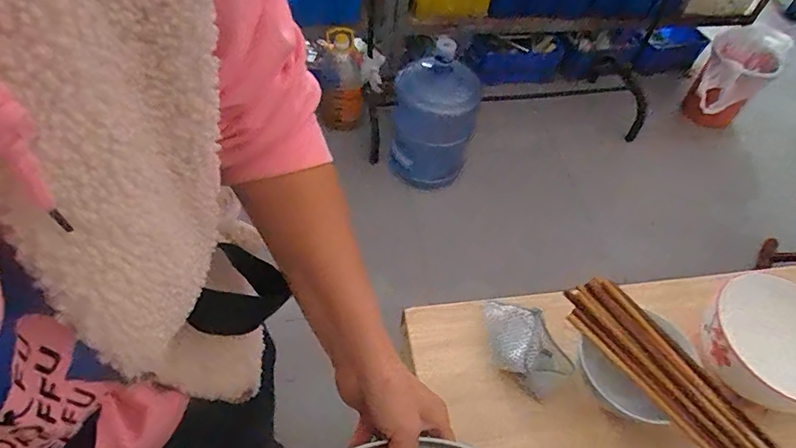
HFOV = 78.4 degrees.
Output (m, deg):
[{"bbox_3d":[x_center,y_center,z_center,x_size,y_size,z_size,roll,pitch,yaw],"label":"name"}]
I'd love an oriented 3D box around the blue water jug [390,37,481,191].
[{"bbox_3d":[0.111,-0.325,1.607,0.258,0.496,0.243,5,54,-2],"label":"blue water jug"}]

